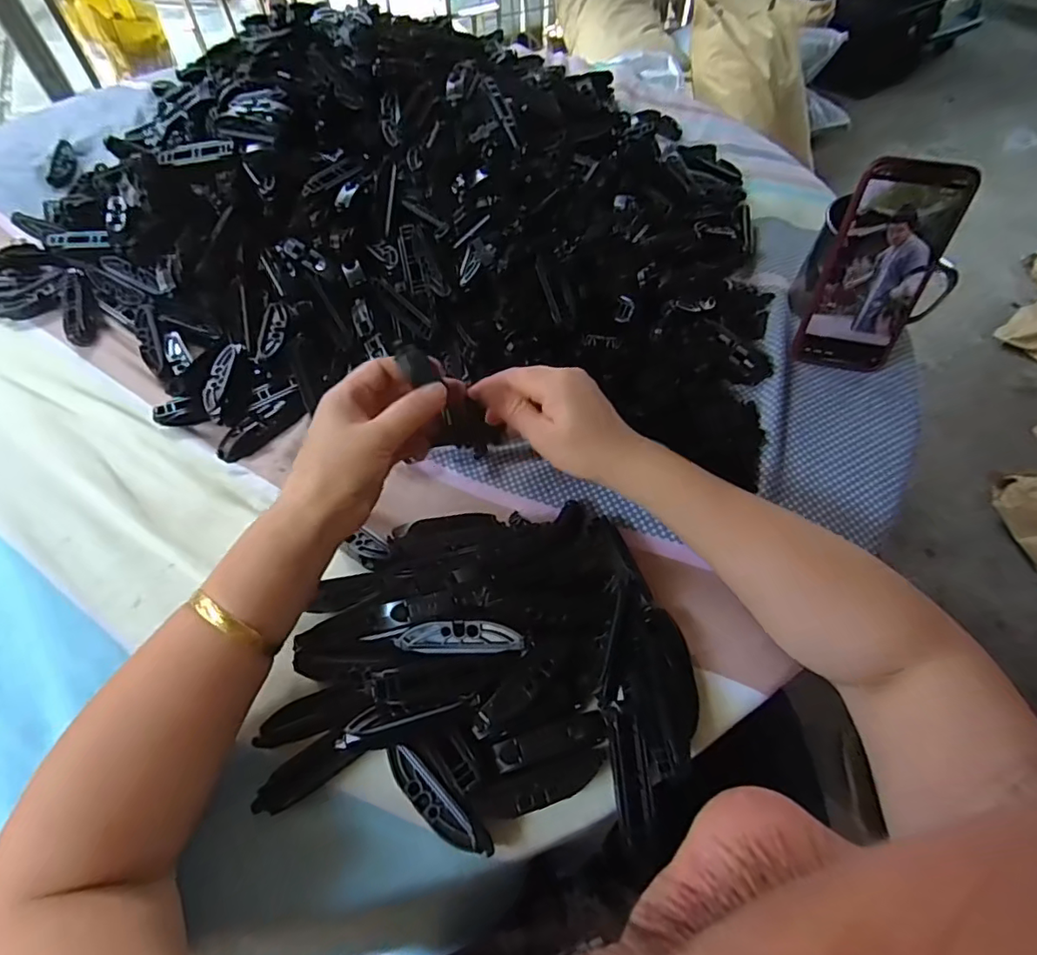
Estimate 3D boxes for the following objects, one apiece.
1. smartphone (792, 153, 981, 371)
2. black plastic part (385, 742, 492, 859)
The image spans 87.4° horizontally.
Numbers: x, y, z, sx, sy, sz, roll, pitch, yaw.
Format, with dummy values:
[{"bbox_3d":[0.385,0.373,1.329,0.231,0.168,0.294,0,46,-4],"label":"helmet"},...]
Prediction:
[{"bbox_3d":[0.284,-0.161,0.428,0.076,0.156,0.016,14,38,13],"label":"smartphone"},{"bbox_3d":[-0.045,0.175,0.293,0.073,0.012,0.020,38,65,21],"label":"black plastic part"}]

